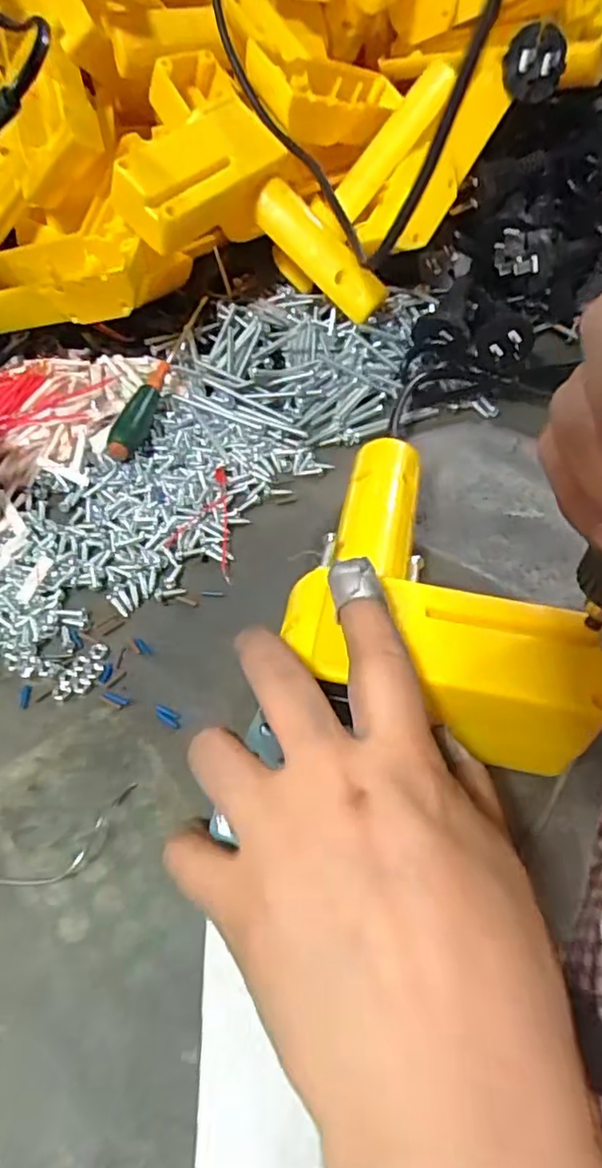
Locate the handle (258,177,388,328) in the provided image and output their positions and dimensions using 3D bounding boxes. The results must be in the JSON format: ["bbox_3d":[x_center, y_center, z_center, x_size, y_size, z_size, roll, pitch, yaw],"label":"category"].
[{"bbox_3d":[0.013,-0.196,0.371,0.091,0.026,0.029,47,65,2],"label":"handle"}]

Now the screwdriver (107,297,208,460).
[{"bbox_3d":[-0.083,-0.126,0.365,0.016,0.016,0.148,7,54,6],"label":"screwdriver"}]

